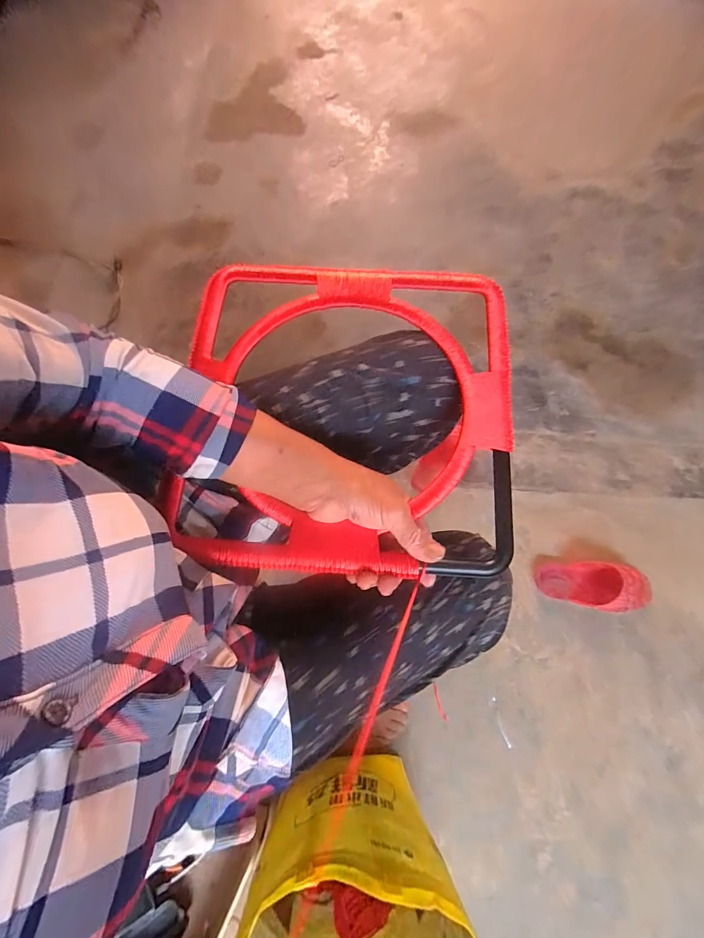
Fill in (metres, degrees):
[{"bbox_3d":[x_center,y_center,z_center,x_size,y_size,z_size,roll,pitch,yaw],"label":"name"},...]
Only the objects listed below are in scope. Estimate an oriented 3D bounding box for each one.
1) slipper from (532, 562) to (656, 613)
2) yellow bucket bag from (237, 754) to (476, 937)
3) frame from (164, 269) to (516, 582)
[{"bbox_3d":[0.486,0.233,0.738,0.229,0.051,0.092,3,69,0],"label":"slipper"},{"bbox_3d":[0.002,0.555,0.482,0.264,0.225,0.224,6,74,-2],"label":"yellow bucket bag"},{"bbox_3d":[-0.004,-0.066,0.375,0.326,0.033,0.332,2,71,-1],"label":"frame"}]

